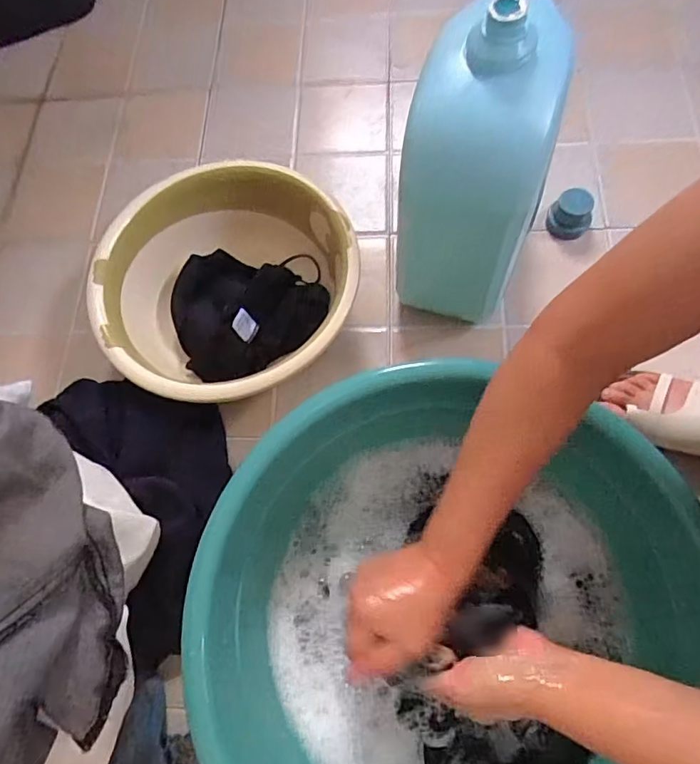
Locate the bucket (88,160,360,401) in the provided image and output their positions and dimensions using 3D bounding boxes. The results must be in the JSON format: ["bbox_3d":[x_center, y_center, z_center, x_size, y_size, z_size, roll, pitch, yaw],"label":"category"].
[{"bbox_3d":[-0.153,-0.113,0.665,0.294,0.124,0.307,-1,68,3],"label":"bucket"}]

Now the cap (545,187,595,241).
[{"bbox_3d":[0.302,-0.227,0.716,0.059,0.059,0.045,26,72,12],"label":"cap"}]

